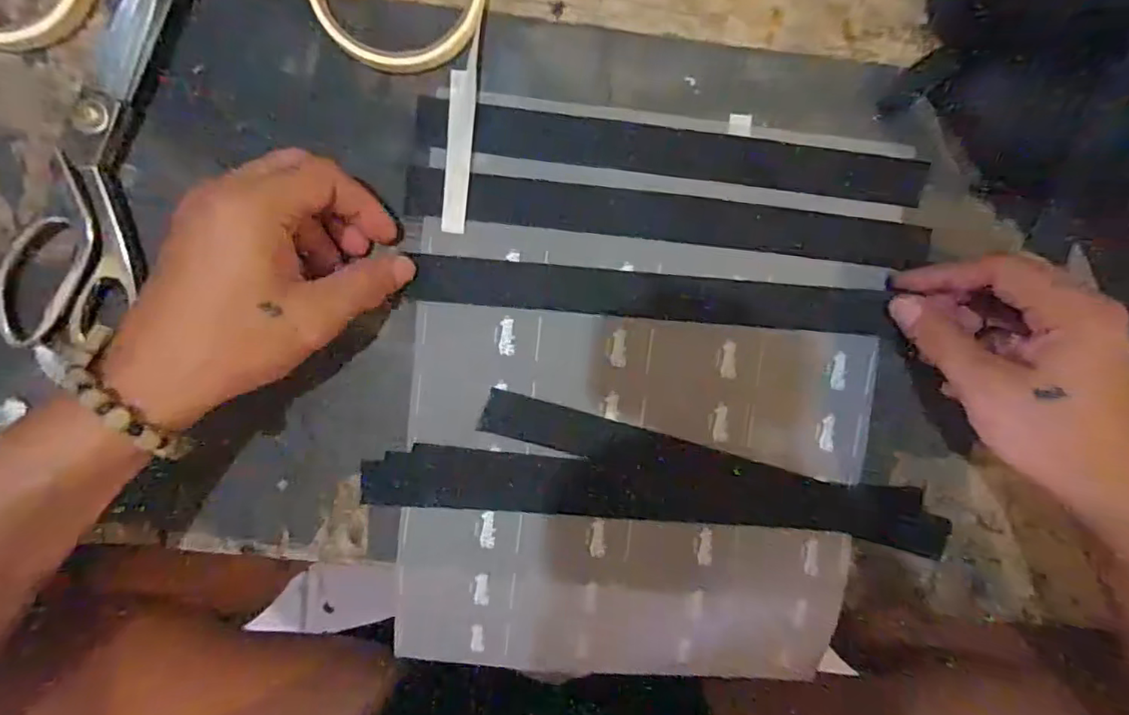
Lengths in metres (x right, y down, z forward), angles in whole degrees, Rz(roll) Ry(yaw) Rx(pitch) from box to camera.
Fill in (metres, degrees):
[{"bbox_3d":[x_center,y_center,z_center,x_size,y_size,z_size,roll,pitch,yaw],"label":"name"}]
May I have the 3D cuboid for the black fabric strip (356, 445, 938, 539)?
[{"bbox_3d":[0.049,0.077,0.330,0.316,0.004,0.033,5,97,-3],"label":"black fabric strip"}]

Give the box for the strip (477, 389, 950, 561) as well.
[{"bbox_3d":[0.090,0.068,0.331,0.275,0.004,0.026,17,96,-4],"label":"strip"}]

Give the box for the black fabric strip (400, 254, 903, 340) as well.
[{"bbox_3d":[0.048,-0.034,0.320,0.255,0.011,0.025,4,97,-2],"label":"black fabric strip"}]

